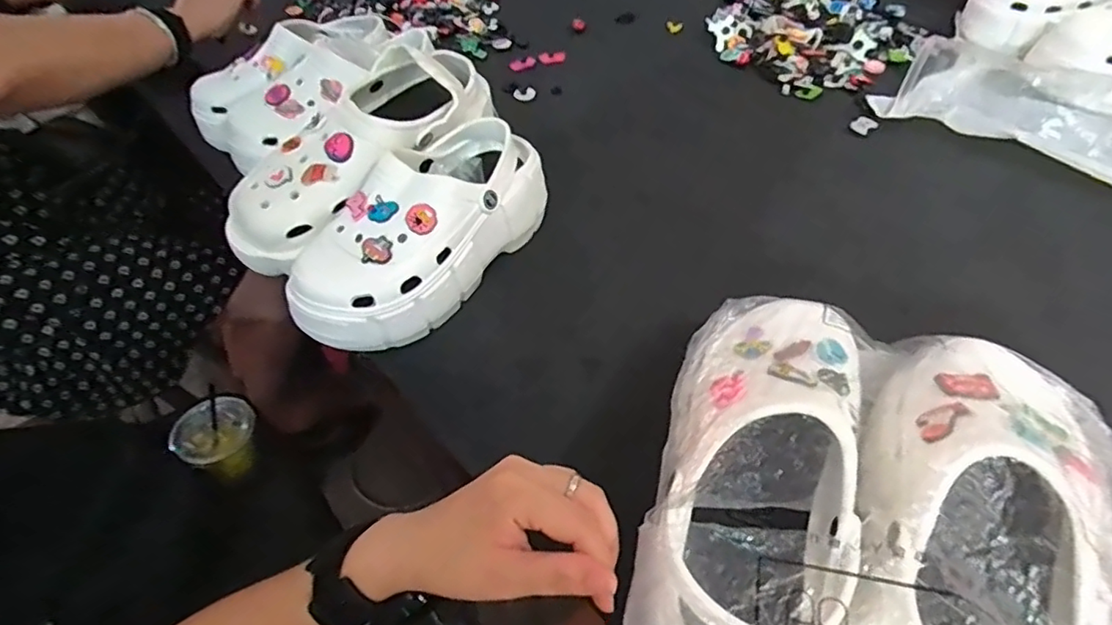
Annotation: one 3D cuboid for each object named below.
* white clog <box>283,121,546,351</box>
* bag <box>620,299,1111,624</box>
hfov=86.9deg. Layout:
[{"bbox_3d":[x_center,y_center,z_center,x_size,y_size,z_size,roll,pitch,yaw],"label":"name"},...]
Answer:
[{"bbox_3d":[-0.110,-0.070,0.499,0.094,0.090,0.242,29,58,25],"label":"white clog"},{"bbox_3d":[0.165,0.133,0.301,0.223,0.128,0.313,13,53,14],"label":"bag"}]

